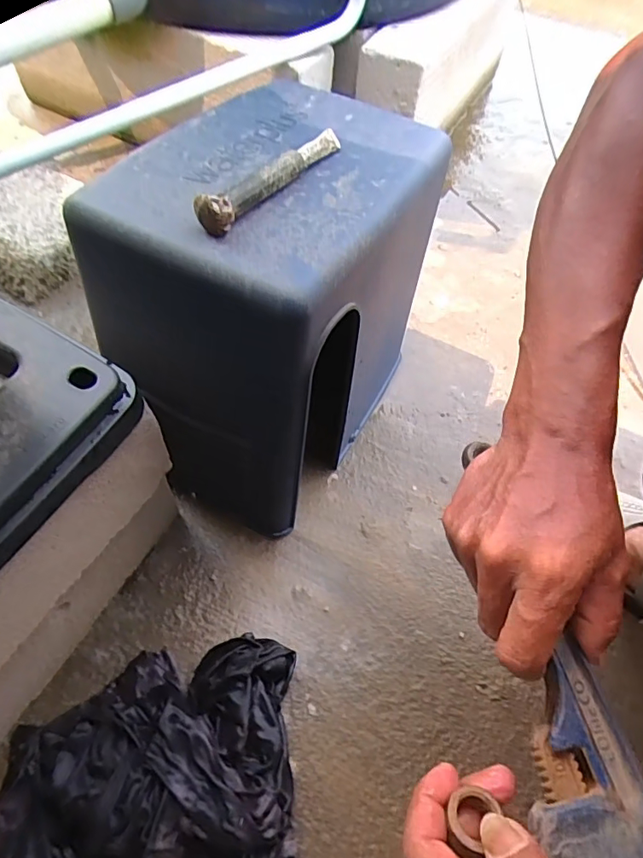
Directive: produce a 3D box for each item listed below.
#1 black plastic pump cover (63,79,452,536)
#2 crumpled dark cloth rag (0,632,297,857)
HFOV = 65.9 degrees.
[{"bbox_3d":[-0.047,-0.098,0.458,0.195,0.292,0.327,28,57,14],"label":"black plastic pump cover"},{"bbox_3d":[-0.127,0.257,0.344,0.211,0.057,0.211,1,55,-4],"label":"crumpled dark cloth rag"}]

